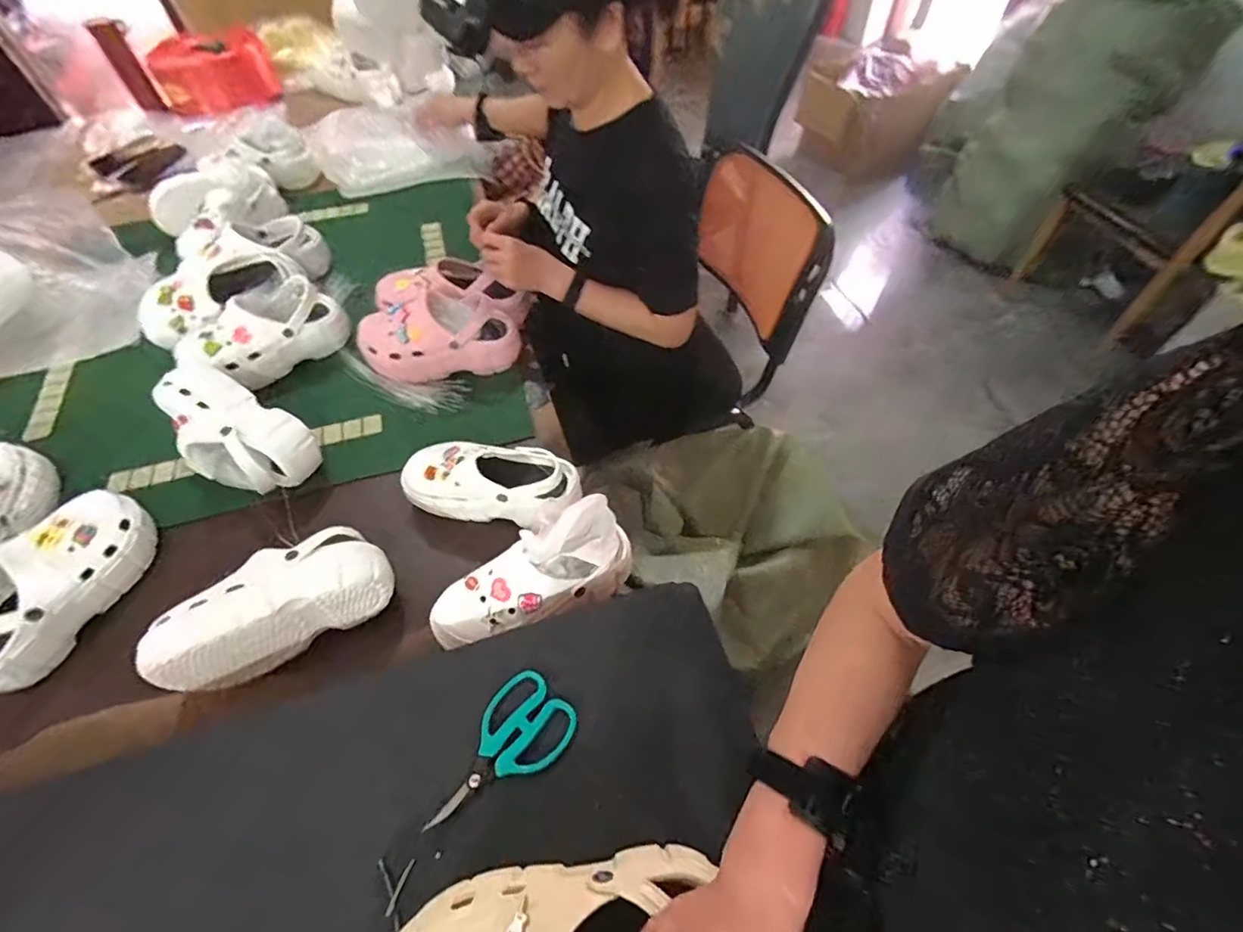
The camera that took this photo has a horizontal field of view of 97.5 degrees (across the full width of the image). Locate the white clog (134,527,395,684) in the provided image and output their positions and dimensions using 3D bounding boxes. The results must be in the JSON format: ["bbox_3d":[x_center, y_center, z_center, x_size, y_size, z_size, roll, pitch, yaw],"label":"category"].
[{"bbox_3d":[-0.411,0.159,0.654,0.248,0.092,0.117,-26,59,-15],"label":"white clog"}]

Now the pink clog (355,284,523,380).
[{"bbox_3d":[-0.306,-0.220,0.909,0.261,0.107,0.105,-2,55,0],"label":"pink clog"}]

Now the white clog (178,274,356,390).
[{"bbox_3d":[-0.603,-0.221,0.922,0.253,0.094,0.107,-37,62,-21],"label":"white clog"}]

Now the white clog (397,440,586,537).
[{"bbox_3d":[-0.176,0.020,0.755,0.239,0.102,0.099,10,56,9],"label":"white clog"}]

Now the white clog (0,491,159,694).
[{"bbox_3d":[-0.706,0.151,0.686,0.104,0.114,0.251,15,57,11],"label":"white clog"}]

